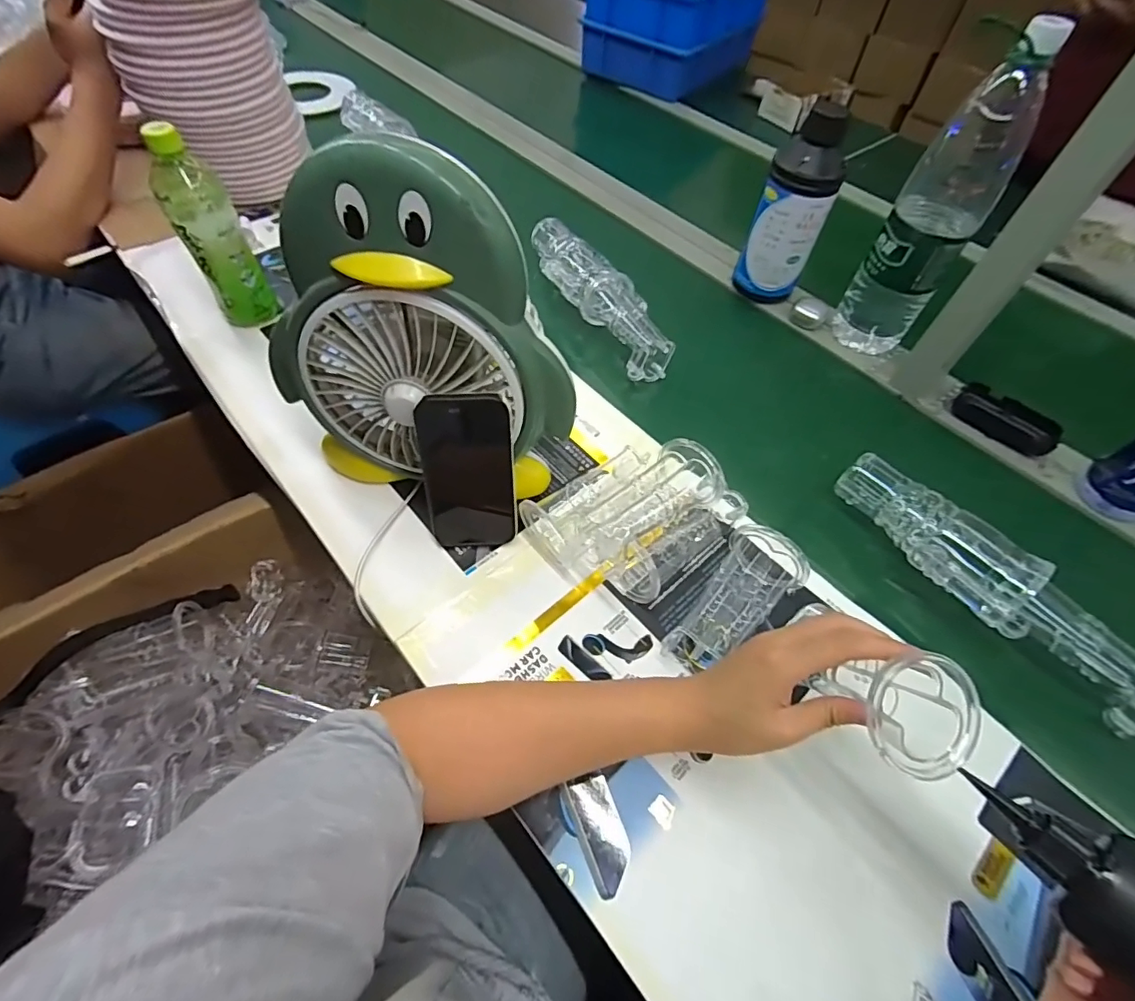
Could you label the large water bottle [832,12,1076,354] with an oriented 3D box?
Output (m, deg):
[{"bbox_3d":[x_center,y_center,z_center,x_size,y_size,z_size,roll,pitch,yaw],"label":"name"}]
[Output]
[{"bbox_3d":[0.412,-0.309,0.592,0.087,0.318,0.077,-7,58,-8],"label":"large water bottle"}]

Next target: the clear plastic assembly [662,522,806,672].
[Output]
[{"bbox_3d":[0.143,0.087,0.457,0.066,0.049,0.143,40,63,20],"label":"clear plastic assembly"}]

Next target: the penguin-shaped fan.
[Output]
[{"bbox_3d":[-0.124,-0.125,0.428,0.254,0.266,0.136,9,57,2],"label":"penguin-shaped fan"}]

